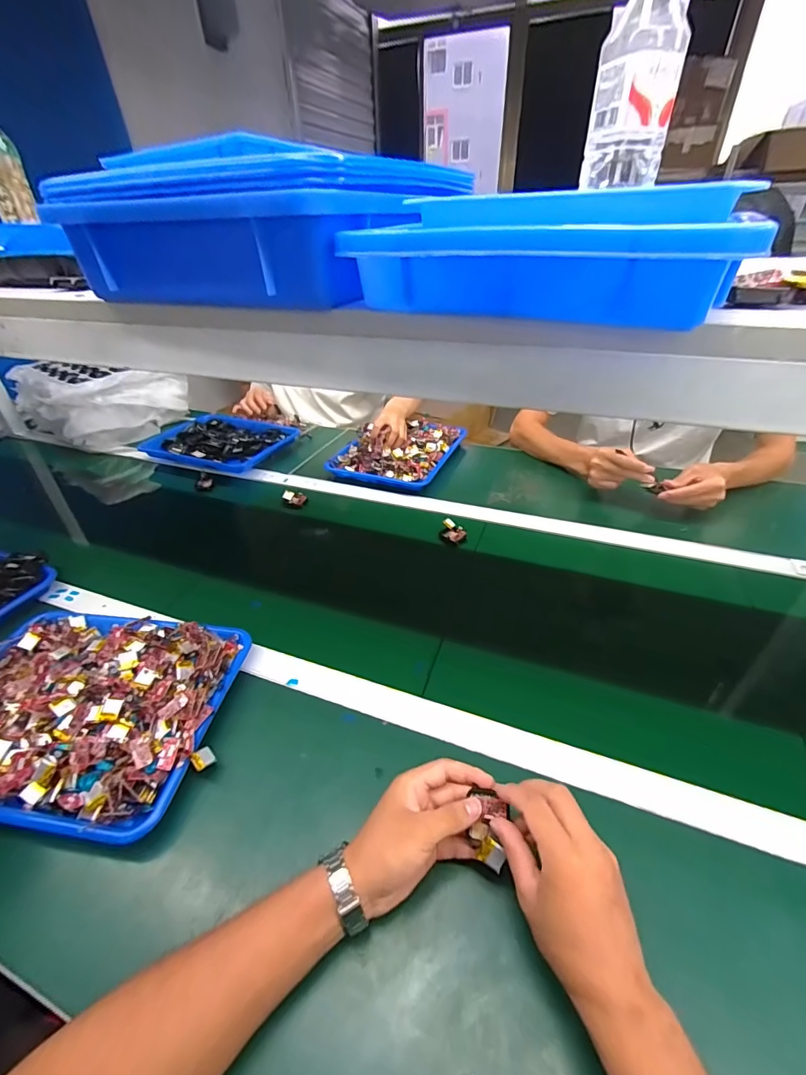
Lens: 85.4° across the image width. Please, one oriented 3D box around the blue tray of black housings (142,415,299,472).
[{"bbox_3d":[-0.468,-0.256,1.129,0.343,0.031,0.256,14,40,23],"label":"blue tray of black housings"}]

